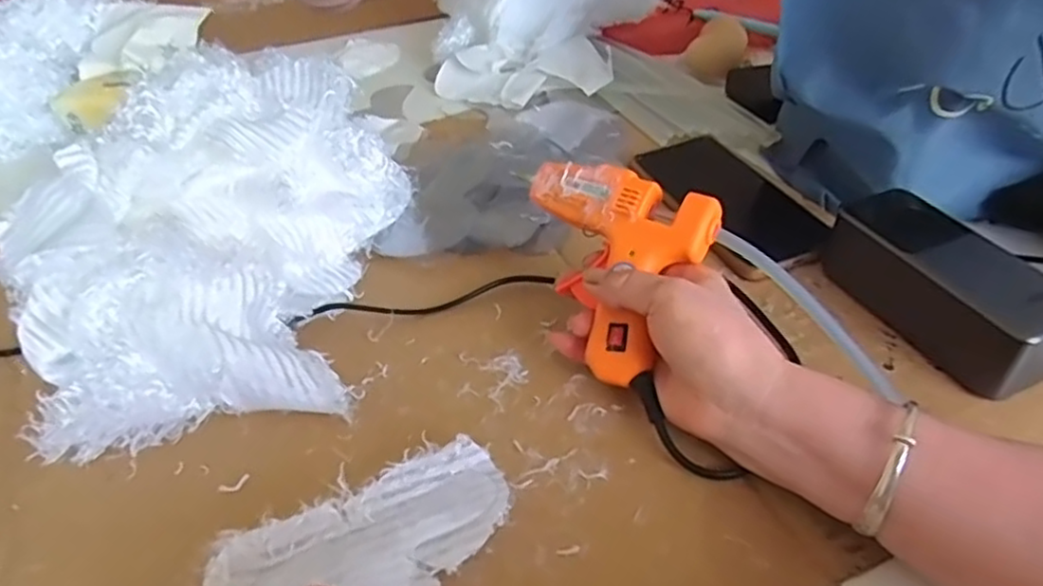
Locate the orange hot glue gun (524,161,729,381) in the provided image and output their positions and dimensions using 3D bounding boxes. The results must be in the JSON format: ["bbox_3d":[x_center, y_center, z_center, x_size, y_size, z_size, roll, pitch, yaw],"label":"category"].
[{"bbox_3d":[0.067,-0.024,0.387,0.093,0.032,0.136,-20,68,13],"label":"orange hot glue gun"}]

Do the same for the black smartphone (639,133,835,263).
[{"bbox_3d":[0.155,-0.076,0.507,0.073,0.008,0.155,-25,45,-21],"label":"black smartphone"}]

